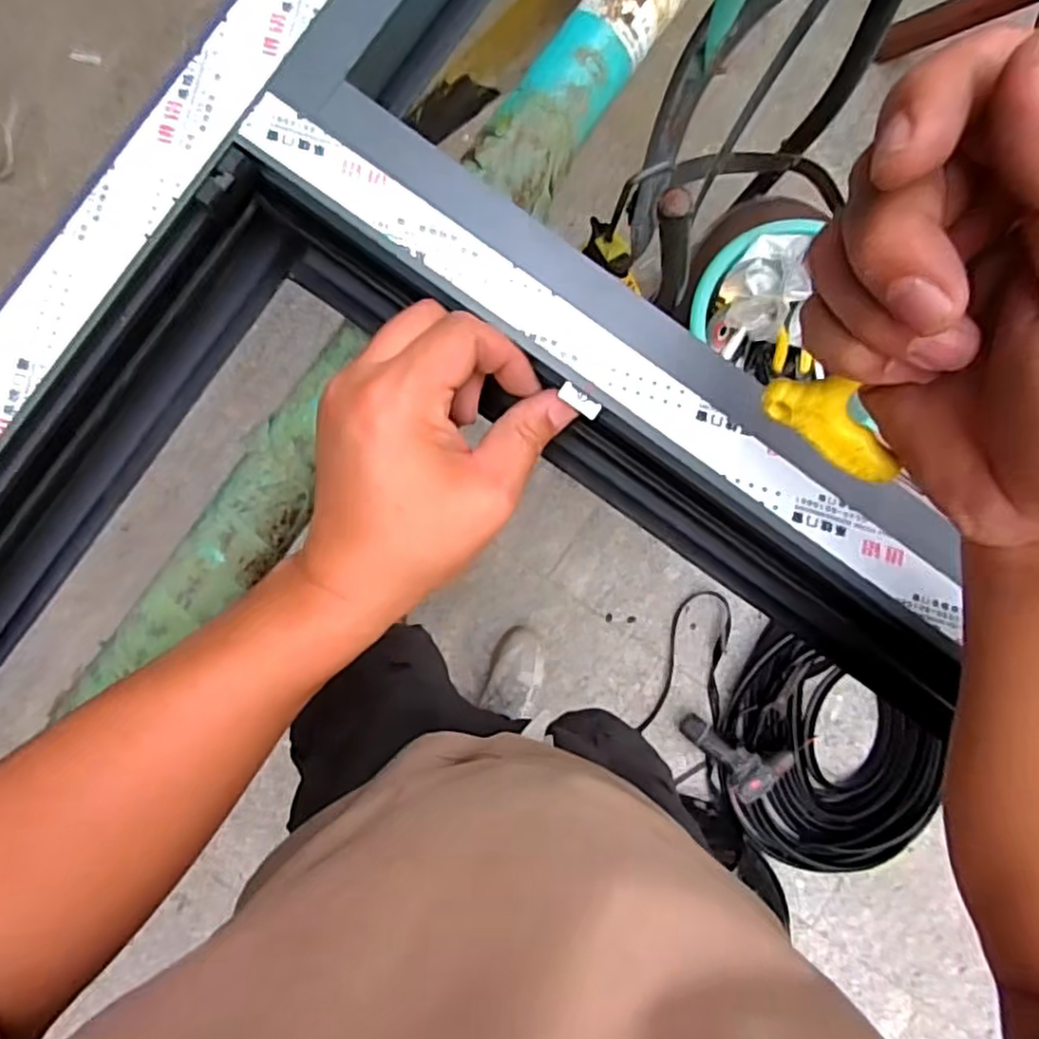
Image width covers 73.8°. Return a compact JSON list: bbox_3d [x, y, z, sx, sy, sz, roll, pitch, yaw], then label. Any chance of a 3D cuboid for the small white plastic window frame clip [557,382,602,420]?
[{"bbox_3d":[0.028,-0.054,0.313,0.020,0.004,0.008,41,83,-4],"label":"small white plastic window frame clip"}]

